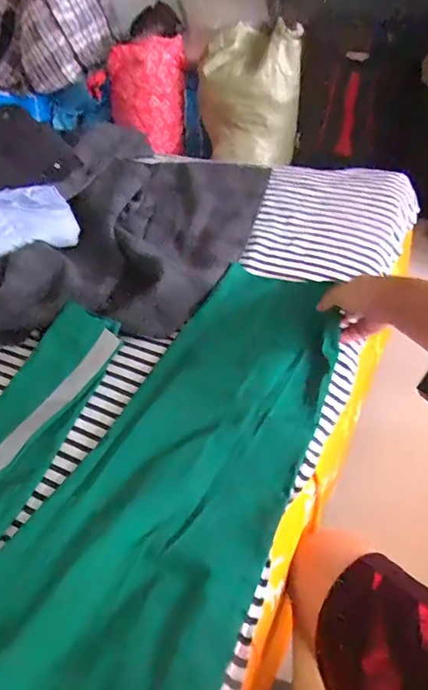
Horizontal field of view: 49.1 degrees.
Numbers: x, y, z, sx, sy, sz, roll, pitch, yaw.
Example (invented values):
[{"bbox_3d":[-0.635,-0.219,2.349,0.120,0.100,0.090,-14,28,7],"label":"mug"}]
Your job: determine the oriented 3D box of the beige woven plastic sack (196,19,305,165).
[{"bbox_3d":[0.127,-0.828,1.582,0.302,0.439,0.203,29,57,26],"label":"beige woven plastic sack"}]

